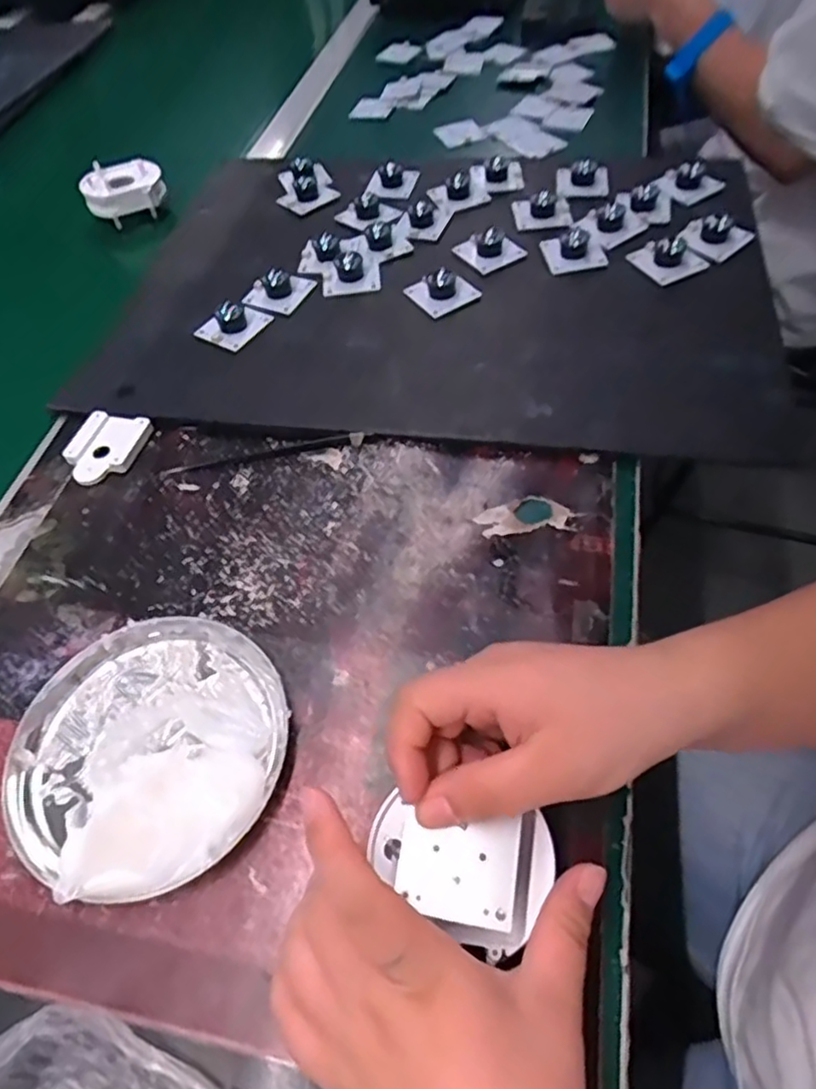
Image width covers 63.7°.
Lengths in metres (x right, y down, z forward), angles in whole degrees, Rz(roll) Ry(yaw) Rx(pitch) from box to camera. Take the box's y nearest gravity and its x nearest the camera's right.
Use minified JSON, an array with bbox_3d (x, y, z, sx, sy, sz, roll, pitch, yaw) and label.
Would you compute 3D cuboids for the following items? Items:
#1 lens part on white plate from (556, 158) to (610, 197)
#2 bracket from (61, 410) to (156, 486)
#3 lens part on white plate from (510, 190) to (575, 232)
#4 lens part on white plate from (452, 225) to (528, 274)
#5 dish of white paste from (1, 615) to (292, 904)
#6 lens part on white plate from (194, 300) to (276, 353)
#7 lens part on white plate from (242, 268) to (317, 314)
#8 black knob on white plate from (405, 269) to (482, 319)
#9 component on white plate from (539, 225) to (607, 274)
[{"bbox_3d":[0.151,-0.315,0.565,0.044,0.018,0.039,8,56,11],"label":"lens part on white plate"},{"bbox_3d":[-0.199,-0.063,0.430,0.048,0.010,0.054,11,56,13],"label":"bracket"},{"bbox_3d":[0.111,-0.277,0.540,0.045,0.015,0.040,0,55,5],"label":"lens part on white plate"},{"bbox_3d":[0.065,-0.238,0.514,0.043,0.023,0.038,-28,57,-14],"label":"lens part on white plate"},{"bbox_3d":[-0.123,0.091,0.305,0.128,0.025,0.126,-3,54,4],"label":"dish of white paste"},{"bbox_3d":[-0.130,-0.168,0.486,0.038,0.023,0.045,28,62,23],"label":"lens part on white plate"},{"bbox_3d":[-0.101,-0.200,0.505,0.044,0.024,0.043,17,58,17],"label":"lens part on white plate"},{"bbox_3d":[0.026,-0.192,0.488,0.045,0.019,0.035,-25,56,-12],"label":"black knob on white plate"},{"bbox_3d":[0.127,-0.228,0.507,0.038,0.014,0.043,-13,54,-4],"label":"component on white plate"}]

